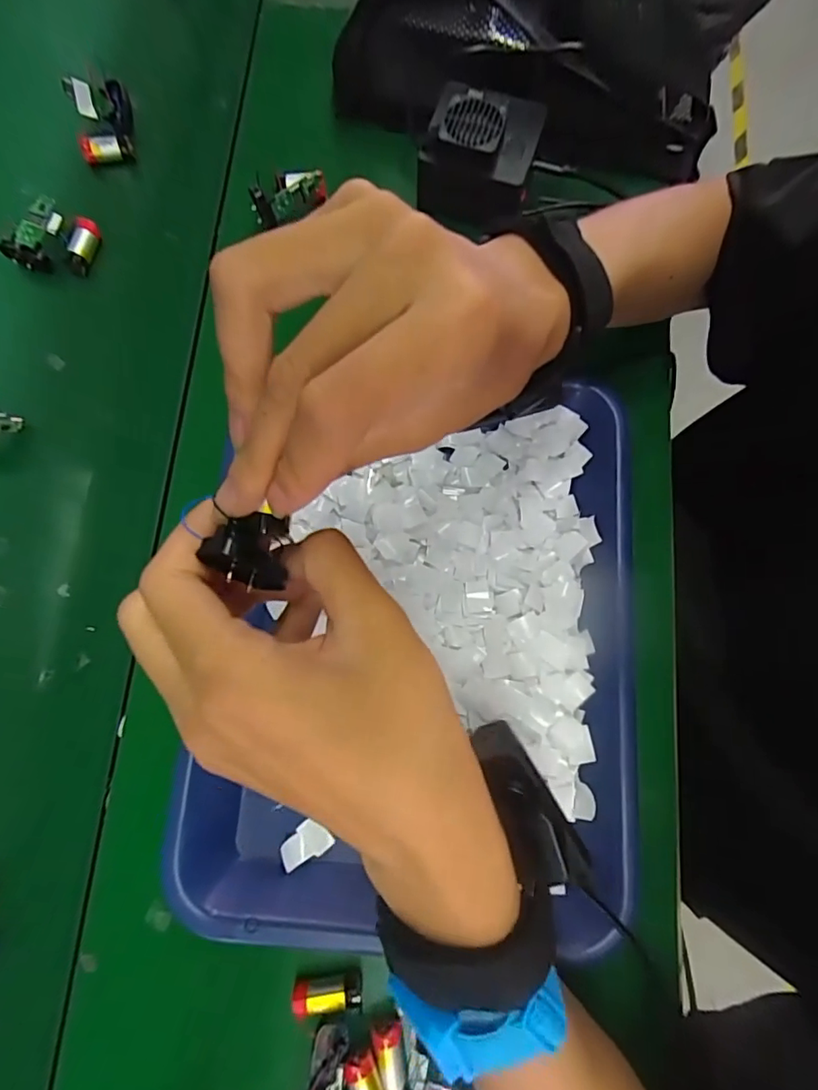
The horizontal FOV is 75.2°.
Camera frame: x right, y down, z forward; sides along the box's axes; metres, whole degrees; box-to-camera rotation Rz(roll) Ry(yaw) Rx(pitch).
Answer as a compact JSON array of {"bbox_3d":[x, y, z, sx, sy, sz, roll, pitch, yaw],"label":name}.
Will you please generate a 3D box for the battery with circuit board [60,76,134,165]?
[{"bbox_3d":[-0.232,-0.322,0.393,0.036,0.039,0.052,-6,78,-4],"label":"battery with circuit board"}]

